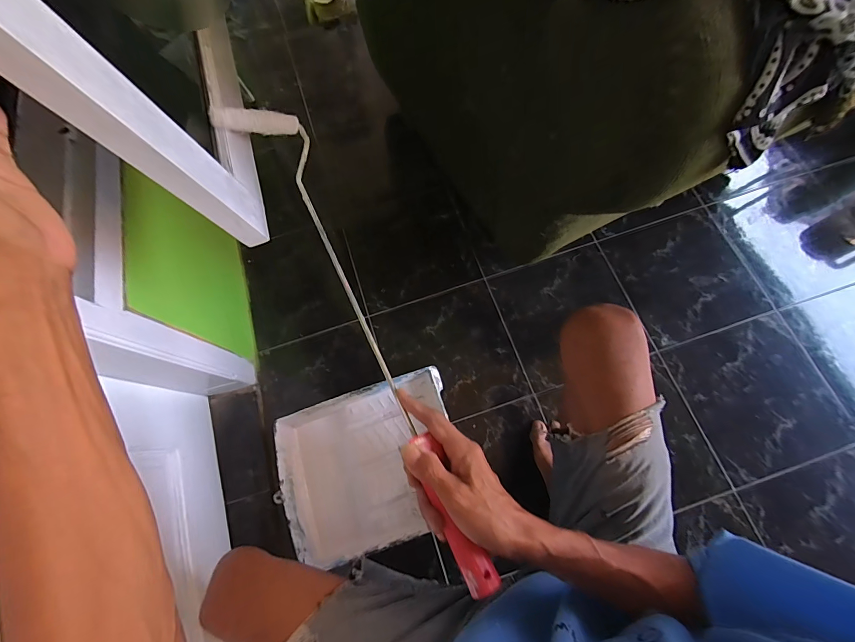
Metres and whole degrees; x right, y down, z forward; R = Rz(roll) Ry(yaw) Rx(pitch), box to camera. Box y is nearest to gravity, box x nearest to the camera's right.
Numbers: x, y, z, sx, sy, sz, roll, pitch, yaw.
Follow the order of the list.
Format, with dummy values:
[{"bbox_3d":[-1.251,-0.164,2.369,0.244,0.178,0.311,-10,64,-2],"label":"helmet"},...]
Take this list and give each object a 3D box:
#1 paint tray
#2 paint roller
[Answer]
[{"bbox_3d":[-0.111,0.290,0.749,0.354,0.071,0.290,-19,72,-4],"label":"paint tray"},{"bbox_3d":[-0.085,-0.016,0.390,0.088,0.055,0.585,-26,73,-6],"label":"paint roller"}]

